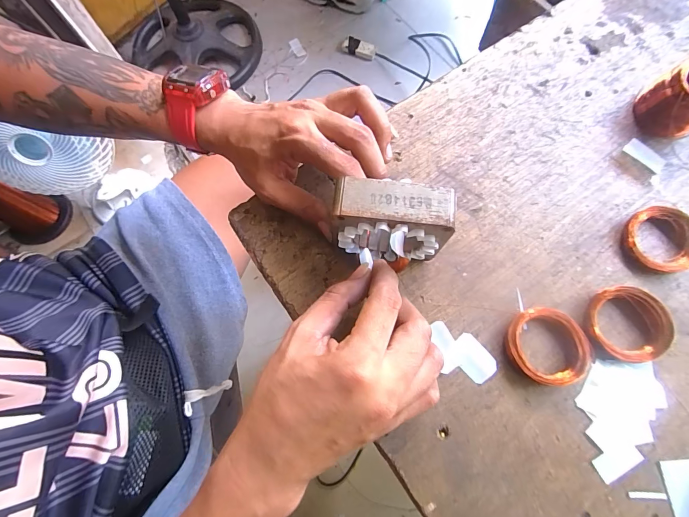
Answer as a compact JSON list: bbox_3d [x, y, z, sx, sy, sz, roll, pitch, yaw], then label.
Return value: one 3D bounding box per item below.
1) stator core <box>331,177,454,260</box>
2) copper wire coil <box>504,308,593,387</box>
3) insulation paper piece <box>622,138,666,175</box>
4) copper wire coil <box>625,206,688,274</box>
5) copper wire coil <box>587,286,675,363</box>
[{"bbox_3d":[0.031,-0.023,0.230,0.070,0.065,0.029,7,74,4],"label":"stator core"},{"bbox_3d":[0.142,0.061,0.239,0.052,0.015,0.051,-1,74,2],"label":"copper wire coil"},{"bbox_3d":[0.251,-0.086,0.285,0.033,0.004,0.015,42,79,13],"label":"insulation paper piece"},{"bbox_3d":[0.241,-0.014,0.258,0.046,0.015,0.051,-21,74,-4],"label":"copper wire coil"},{"bbox_3d":[0.201,0.046,0.242,0.051,0.014,0.051,-1,74,2],"label":"copper wire coil"}]

